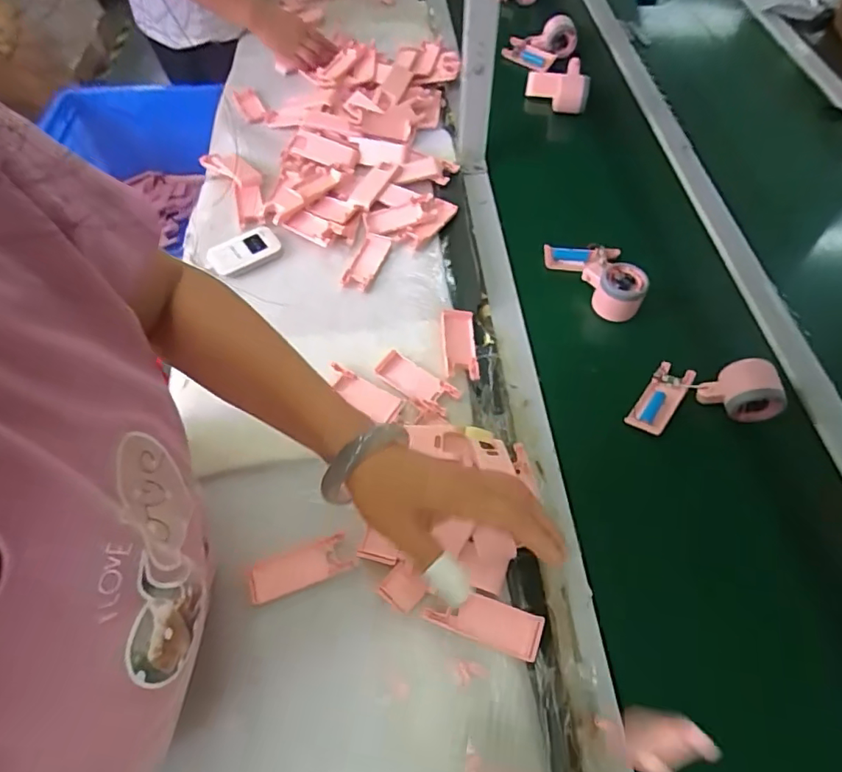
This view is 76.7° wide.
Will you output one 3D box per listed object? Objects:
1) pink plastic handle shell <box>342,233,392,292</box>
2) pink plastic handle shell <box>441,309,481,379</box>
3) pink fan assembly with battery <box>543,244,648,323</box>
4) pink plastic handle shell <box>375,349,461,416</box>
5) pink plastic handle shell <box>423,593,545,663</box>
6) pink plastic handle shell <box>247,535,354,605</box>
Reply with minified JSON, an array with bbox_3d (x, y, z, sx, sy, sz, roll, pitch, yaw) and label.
[{"bbox_3d":[-0.075,-0.174,0.742,0.037,0.010,0.102,15,59,11],"label":"pink plastic handle shell"},{"bbox_3d":[0.048,-0.054,0.655,0.040,0.017,0.103,-3,57,0],"label":"pink plastic handle shell"},{"bbox_3d":[0.246,-0.153,0.722,0.093,0.057,0.161,-20,47,-13],"label":"pink fan assembly with battery"},{"bbox_3d":[-0.008,-0.003,0.626,0.102,0.012,0.044,34,64,21],"label":"pink plastic handle shell"},{"bbox_3d":[0.058,0.215,0.490,0.101,0.011,0.039,16,59,12],"label":"pink plastic handle shell"},{"bbox_3d":[-0.119,0.180,0.522,0.095,0.007,0.035,-19,59,-10],"label":"pink plastic handle shell"}]

